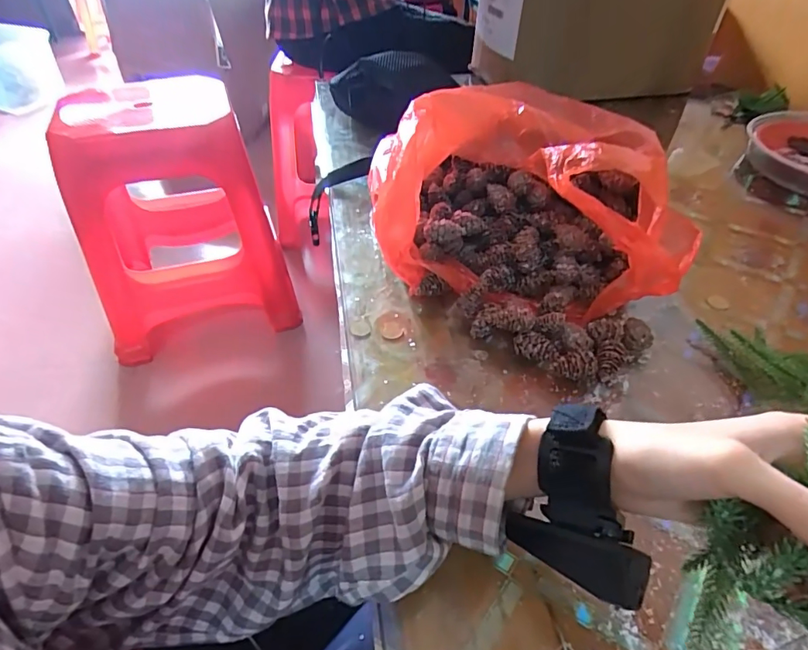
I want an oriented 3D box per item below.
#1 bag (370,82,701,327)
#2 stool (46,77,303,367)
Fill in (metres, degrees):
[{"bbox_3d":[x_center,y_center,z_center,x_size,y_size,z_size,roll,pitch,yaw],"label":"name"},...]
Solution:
[{"bbox_3d":[0.129,-0.138,0.485,0.259,0.137,0.264,15,47,14],"label":"bag"},{"bbox_3d":[-0.503,-0.239,1.094,0.427,0.493,0.376,-8,46,-9],"label":"stool"}]

